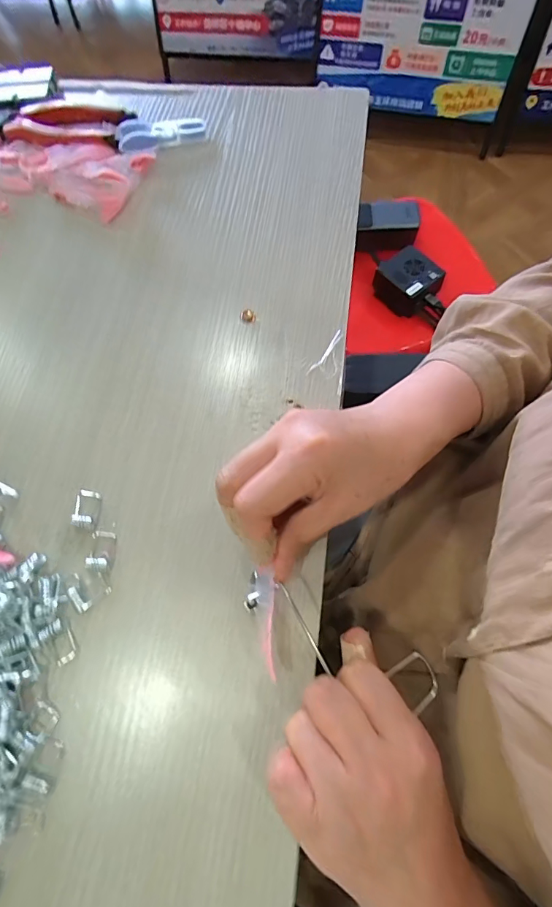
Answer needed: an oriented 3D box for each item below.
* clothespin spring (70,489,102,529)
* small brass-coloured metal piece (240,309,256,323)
[{"bbox_3d":[-0.122,0.035,0.270,0.016,0.004,0.024,10,71,6],"label":"clothespin spring"},{"bbox_3d":[-0.021,-0.102,0.312,0.012,0.004,0.007,12,70,5],"label":"small brass-coloured metal piece"}]

